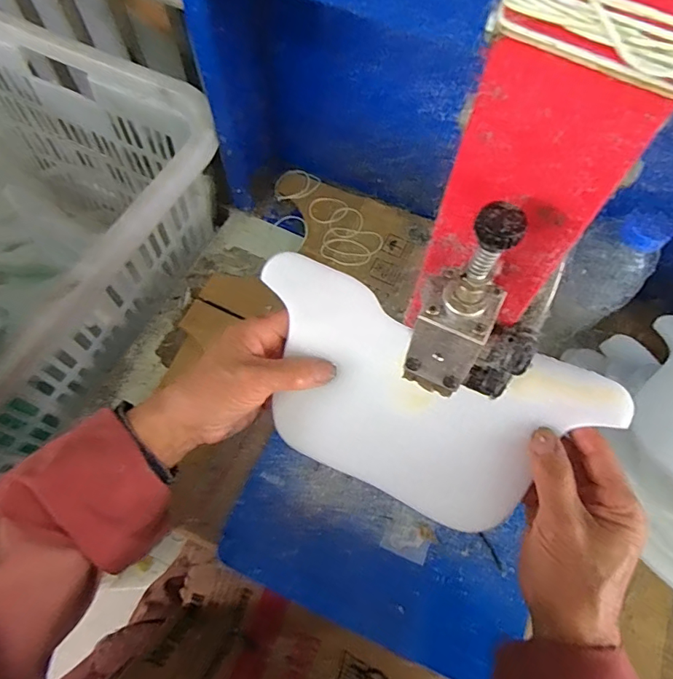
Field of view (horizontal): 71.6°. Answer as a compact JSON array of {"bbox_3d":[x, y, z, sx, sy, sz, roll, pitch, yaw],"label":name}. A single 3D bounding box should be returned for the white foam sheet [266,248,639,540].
[{"bbox_3d":[0.051,0.046,0.335,0.244,0.021,0.134,23,96,9],"label":"white foam sheet"}]

